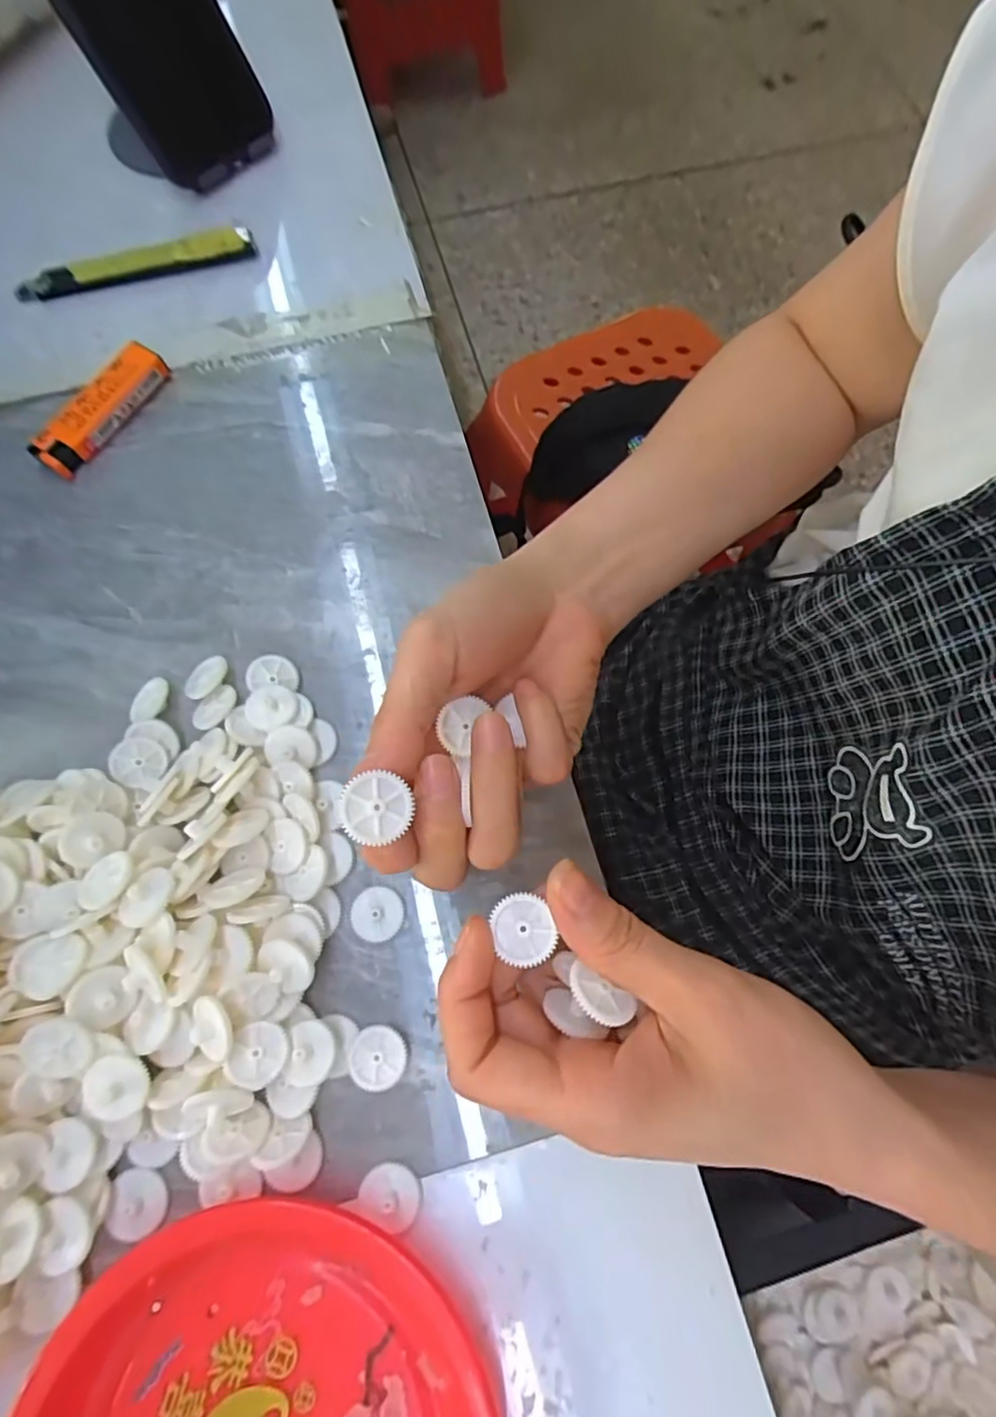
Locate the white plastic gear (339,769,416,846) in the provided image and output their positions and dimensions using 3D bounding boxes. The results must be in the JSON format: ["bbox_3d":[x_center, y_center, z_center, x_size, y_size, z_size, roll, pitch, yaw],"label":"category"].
[{"bbox_3d":[-0.036,0.029,0.184,0.019,0.006,0.018,-10,72,-4],"label":"white plastic gear"}]

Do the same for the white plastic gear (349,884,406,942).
[{"bbox_3d":[-0.049,0.083,0.252,0.022,0.005,0.021,-6,72,-3],"label":"white plastic gear"}]

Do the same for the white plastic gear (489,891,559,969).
[{"bbox_3d":[0.008,0.069,0.195,0.018,0.004,0.022,-19,73,-7],"label":"white plastic gear"}]

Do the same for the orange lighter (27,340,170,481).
[{"bbox_3d":[-0.206,-0.155,0.321,0.022,0.017,0.079,29,74,9],"label":"orange lighter"}]

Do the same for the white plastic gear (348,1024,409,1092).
[{"bbox_3d":[-0.045,0.131,0.234,0.021,0.009,0.021,0,72,0],"label":"white plastic gear"}]

